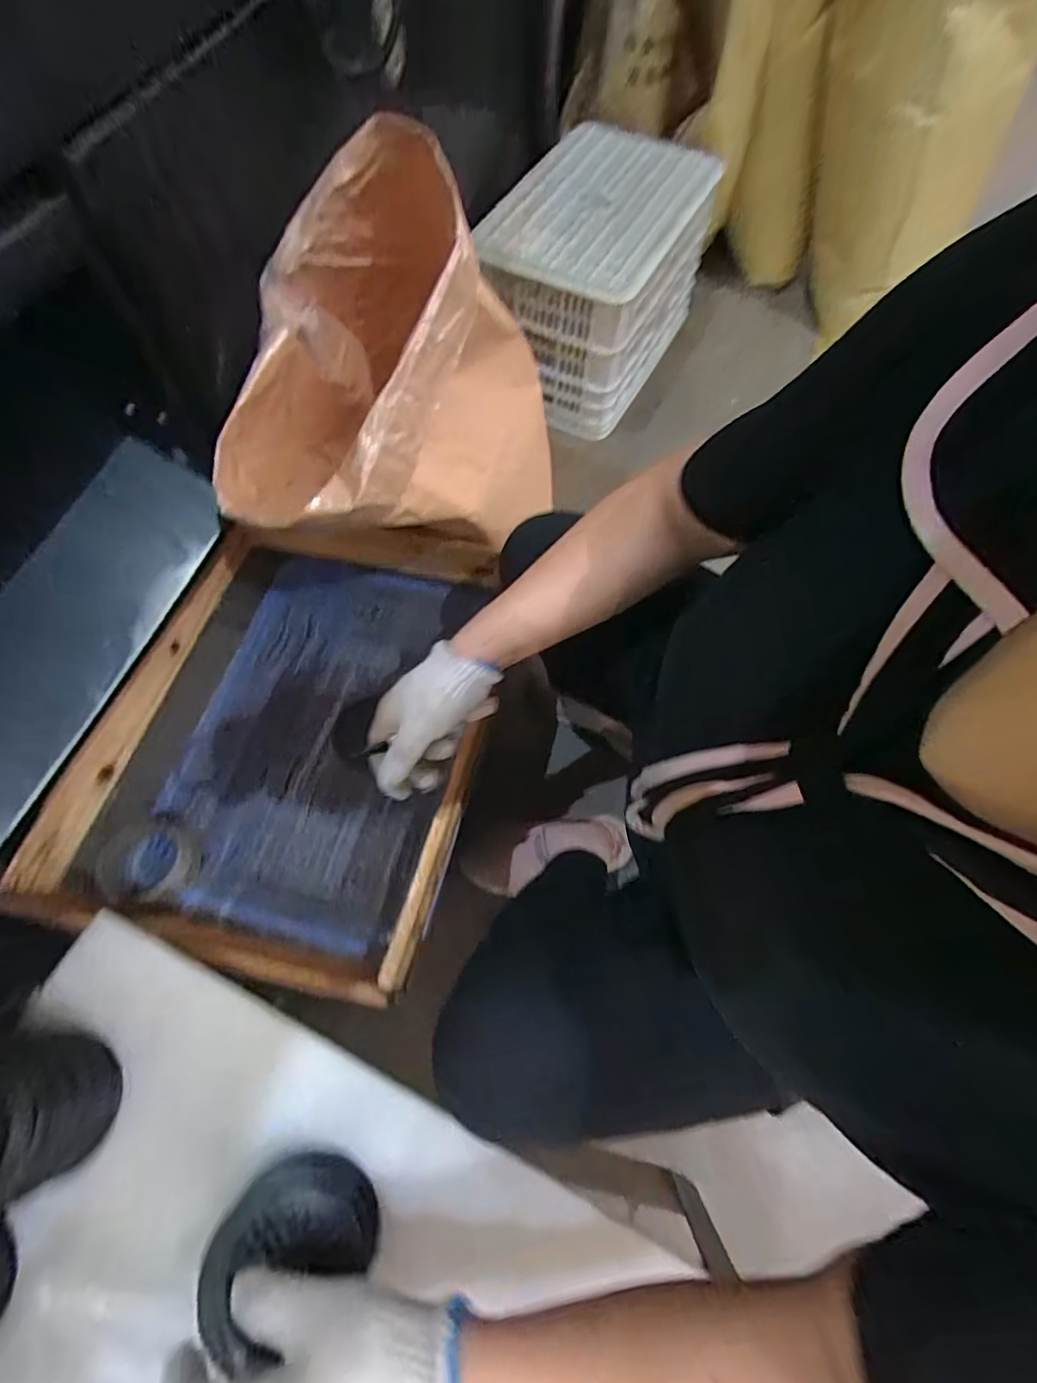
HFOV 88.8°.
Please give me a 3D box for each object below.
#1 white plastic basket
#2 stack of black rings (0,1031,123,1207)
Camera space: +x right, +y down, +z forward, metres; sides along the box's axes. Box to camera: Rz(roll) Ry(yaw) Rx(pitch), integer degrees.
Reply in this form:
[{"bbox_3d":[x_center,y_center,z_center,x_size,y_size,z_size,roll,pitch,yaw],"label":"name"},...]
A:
[{"bbox_3d":[0.169,-0.896,1.172,0.325,0.326,0.479,29,71,11],"label":"white plastic basket"},{"bbox_3d":[-0.370,0.308,0.382,0.095,0.089,0.105,-20,69,-8],"label":"stack of black rings"}]

